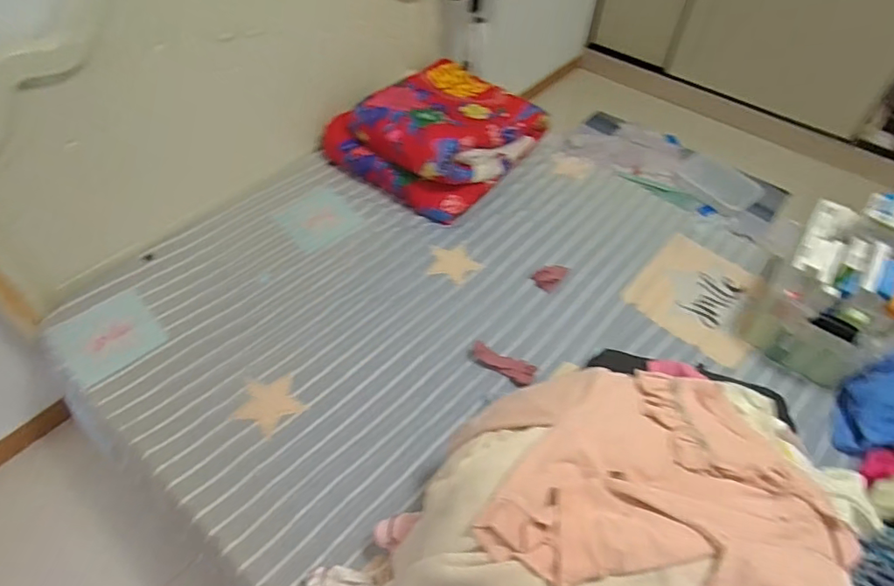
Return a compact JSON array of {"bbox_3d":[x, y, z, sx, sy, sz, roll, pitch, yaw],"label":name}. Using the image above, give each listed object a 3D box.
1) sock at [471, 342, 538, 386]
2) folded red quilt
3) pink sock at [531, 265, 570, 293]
[{"bbox_3d":[0.131,0.167,1.220,0.155,0.037,0.064,15,51,12],"label":"sock"},{"bbox_3d":[-0.022,-0.548,1.671,0.523,0.203,0.573,33,58,22],"label":"folded red quilt"},{"bbox_3d":[0.282,-0.048,1.414,0.070,0.025,0.098,36,57,26],"label":"pink sock"}]

